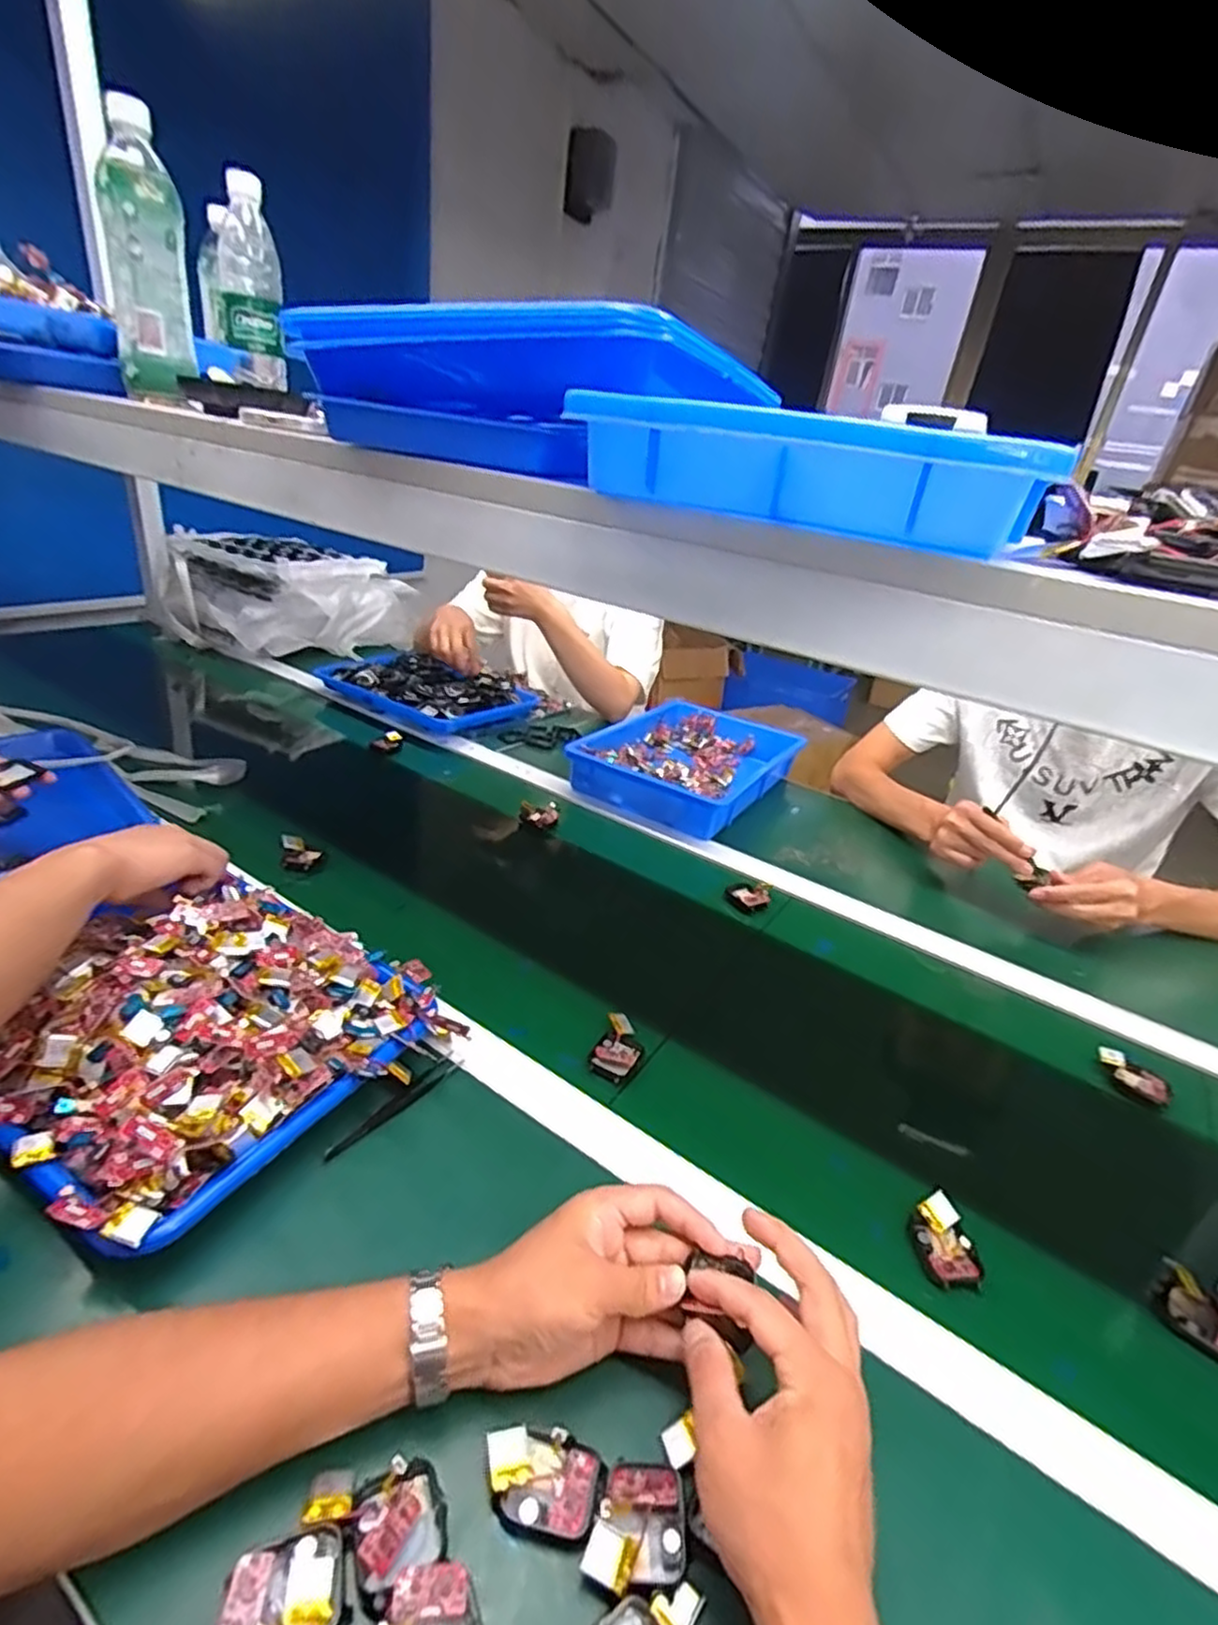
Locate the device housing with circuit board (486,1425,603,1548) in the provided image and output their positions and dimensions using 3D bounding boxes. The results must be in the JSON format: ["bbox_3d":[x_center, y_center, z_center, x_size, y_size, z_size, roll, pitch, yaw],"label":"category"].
[{"bbox_3d":[-0.031,0.316,0.338,0.054,0.018,0.037,8,28,1],"label":"device housing with circuit board"}]

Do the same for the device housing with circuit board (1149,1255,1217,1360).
[{"bbox_3d":[0.376,0.317,0.452,0.040,0.024,0.051,-15,35,-37],"label":"device housing with circuit board"}]

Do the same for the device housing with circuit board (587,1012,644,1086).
[{"bbox_3d":[0.008,0.192,0.585,0.035,0.021,0.056,16,29,16],"label":"device housing with circuit board"}]

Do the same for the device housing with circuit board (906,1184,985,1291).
[{"bbox_3d":[0.223,0.283,0.473,0.037,0.017,0.054,3,28,-9],"label":"device housing with circuit board"}]

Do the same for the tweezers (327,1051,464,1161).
[{"bbox_3d":[-0.152,0.212,0.519,0.015,0.013,0.118,23,31,26],"label":"tweezers"}]

